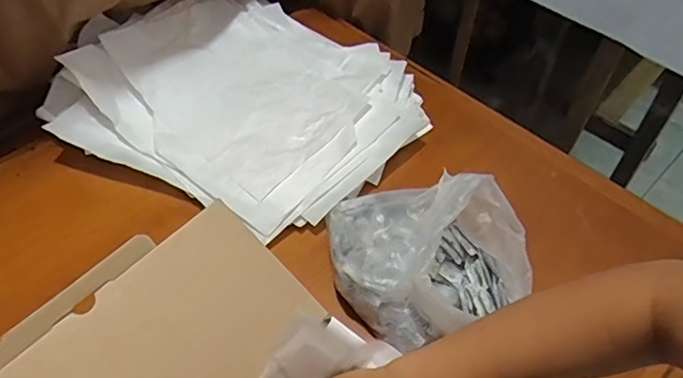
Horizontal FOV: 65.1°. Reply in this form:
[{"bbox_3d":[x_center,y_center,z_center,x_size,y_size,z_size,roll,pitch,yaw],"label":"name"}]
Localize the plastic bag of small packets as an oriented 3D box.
[{"bbox_3d":[0.091,0.074,0.559,0.216,0.119,0.153,6,50,4],"label":"plastic bag of small packets"}]

